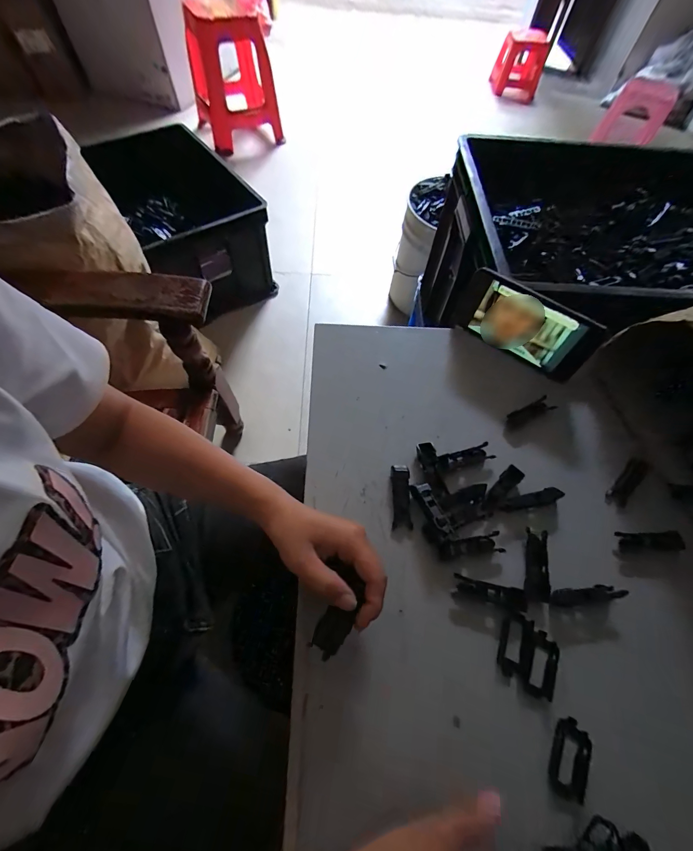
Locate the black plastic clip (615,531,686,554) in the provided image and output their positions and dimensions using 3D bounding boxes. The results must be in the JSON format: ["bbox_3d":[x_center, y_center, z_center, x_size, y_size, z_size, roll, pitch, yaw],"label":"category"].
[{"bbox_3d":[0.308,0.119,0.345,0.060,0.008,0.021,0,62,0],"label":"black plastic clip"}]

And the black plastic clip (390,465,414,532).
[{"bbox_3d":[0.058,0.075,0.358,0.020,0.006,0.066,1,62,0],"label":"black plastic clip"}]

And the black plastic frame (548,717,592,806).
[{"bbox_3d":[0.177,0.262,0.268,0.025,0.005,0.050,26,65,13],"label":"black plastic frame"}]

